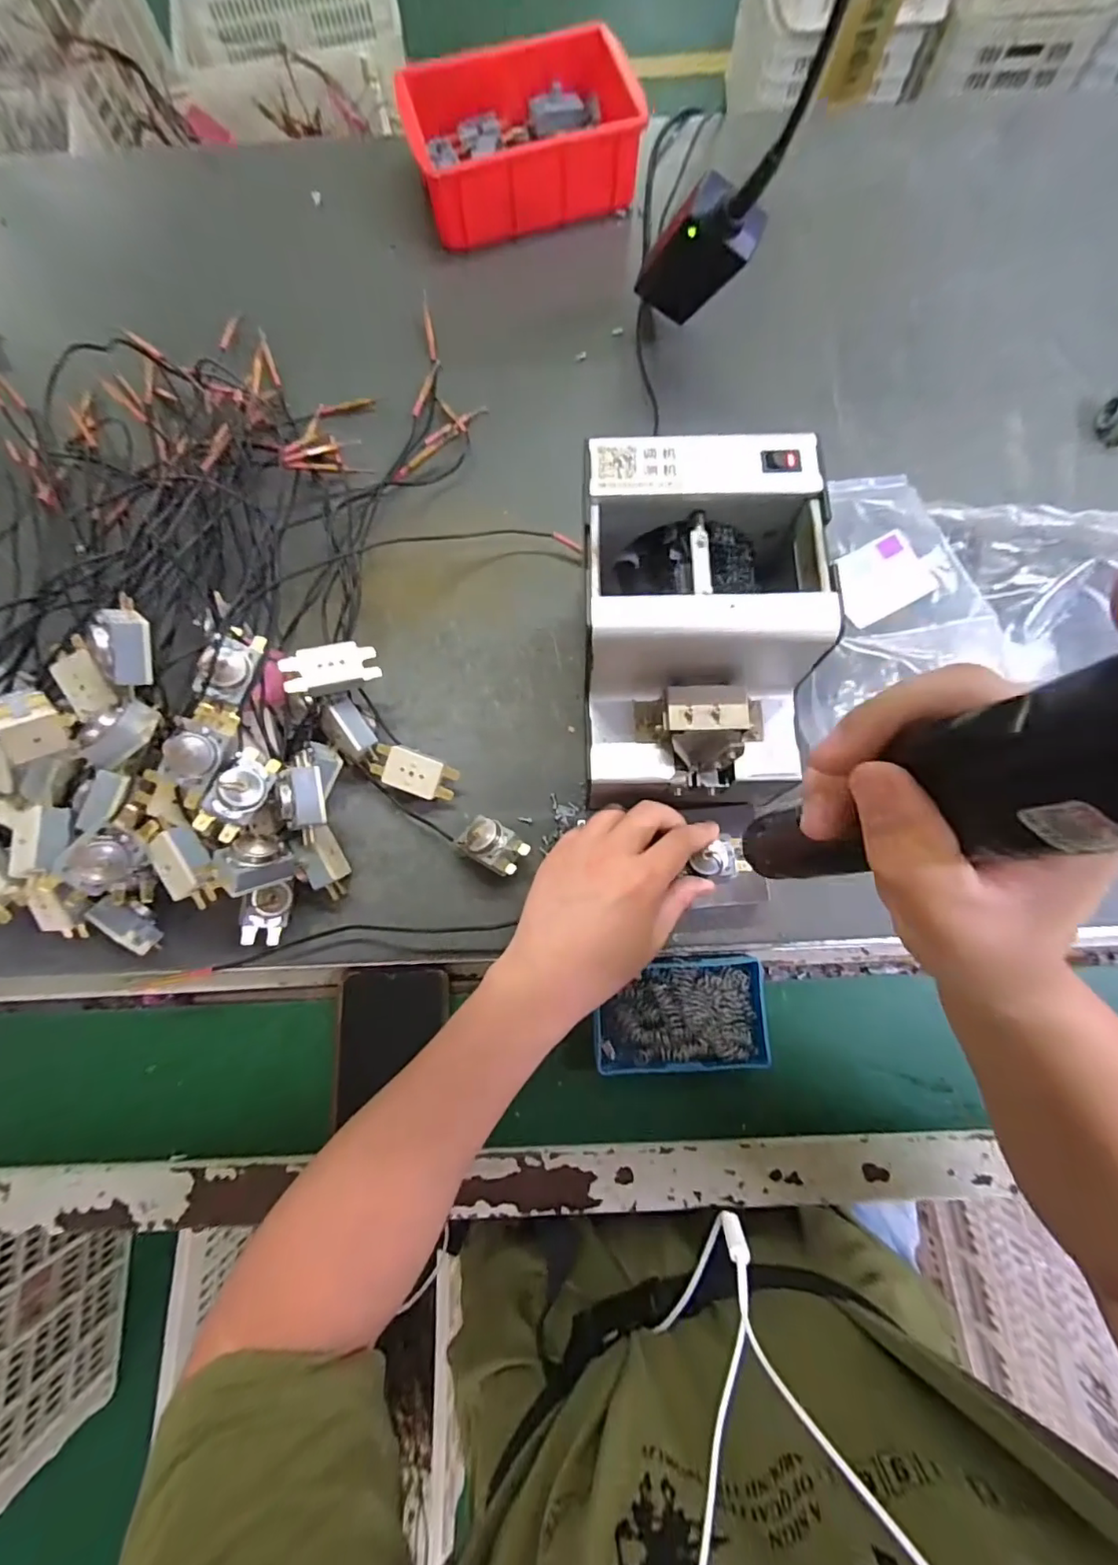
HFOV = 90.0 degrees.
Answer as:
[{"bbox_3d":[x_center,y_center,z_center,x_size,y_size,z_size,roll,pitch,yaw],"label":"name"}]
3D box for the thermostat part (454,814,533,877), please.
[{"bbox_3d":[-0.044,0.044,0.381,0.044,0.030,0.028,34,80,8],"label":"thermostat part"}]

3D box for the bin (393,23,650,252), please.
[{"bbox_3d":[-0.035,-0.592,0.514,0.193,0.066,0.139,-14,77,-2],"label":"bin"}]

